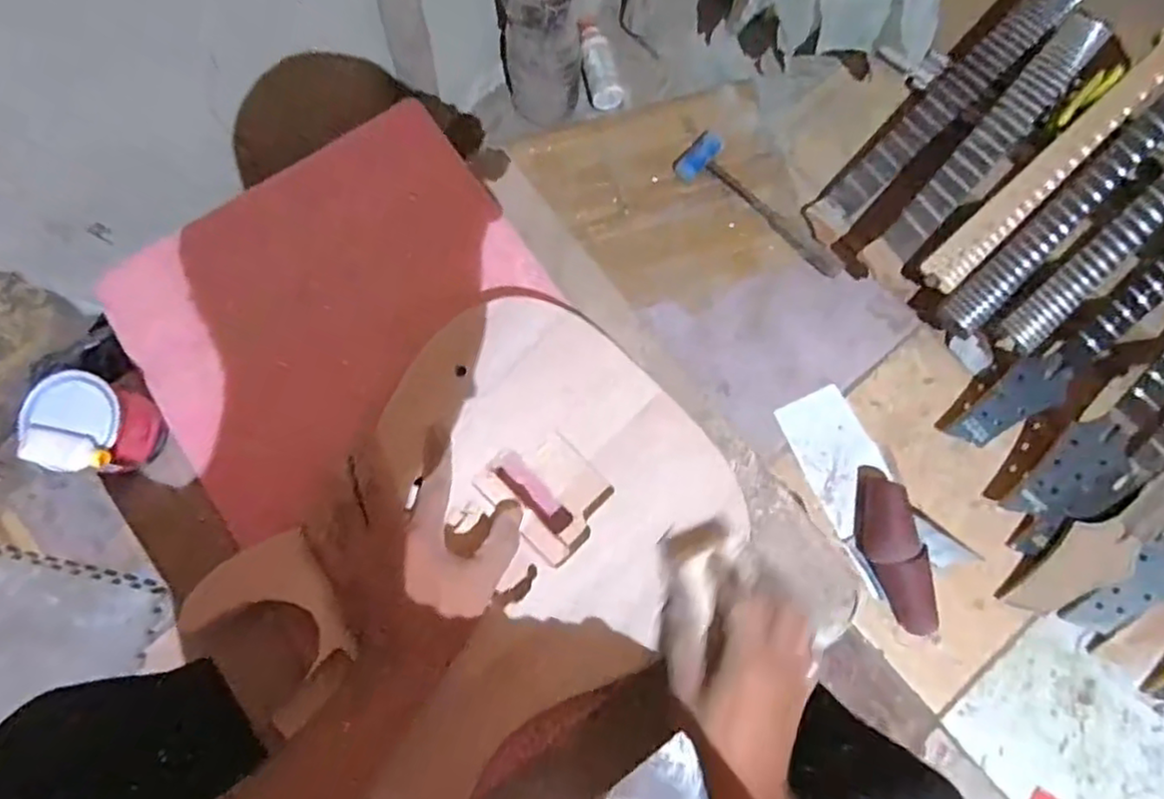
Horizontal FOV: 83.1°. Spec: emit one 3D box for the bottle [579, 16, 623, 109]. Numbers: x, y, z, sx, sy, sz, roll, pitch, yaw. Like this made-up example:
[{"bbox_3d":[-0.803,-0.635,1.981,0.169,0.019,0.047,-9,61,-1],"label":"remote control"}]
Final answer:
[{"bbox_3d":[0.026,-0.543,1.051,0.059,0.049,0.153,-12,79,-3],"label":"bottle"}]

